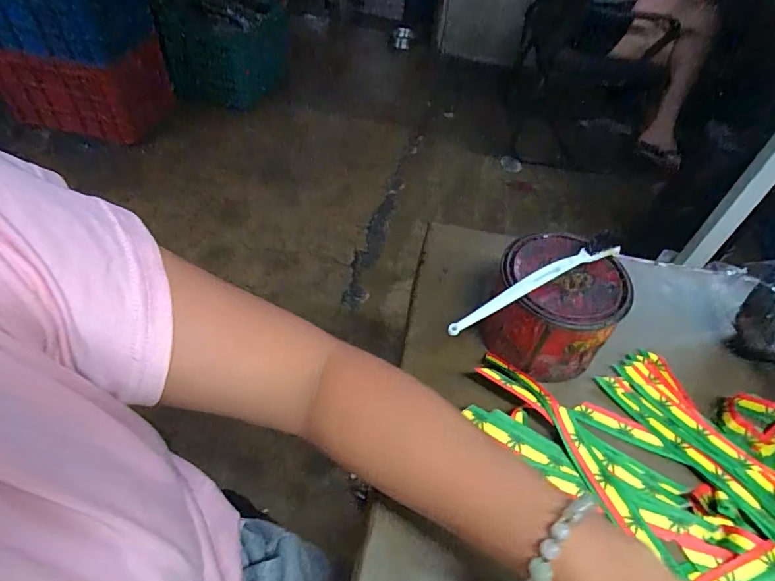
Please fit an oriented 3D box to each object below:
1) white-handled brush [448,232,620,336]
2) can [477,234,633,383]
[{"bbox_3d":[0.121,-0.010,0.369,0.165,0.042,0.013,-19,54,-21],"label":"white-handled brush"},{"bbox_3d":[0.143,0.015,0.408,0.101,0.089,0.097,21,50,11],"label":"can"}]

